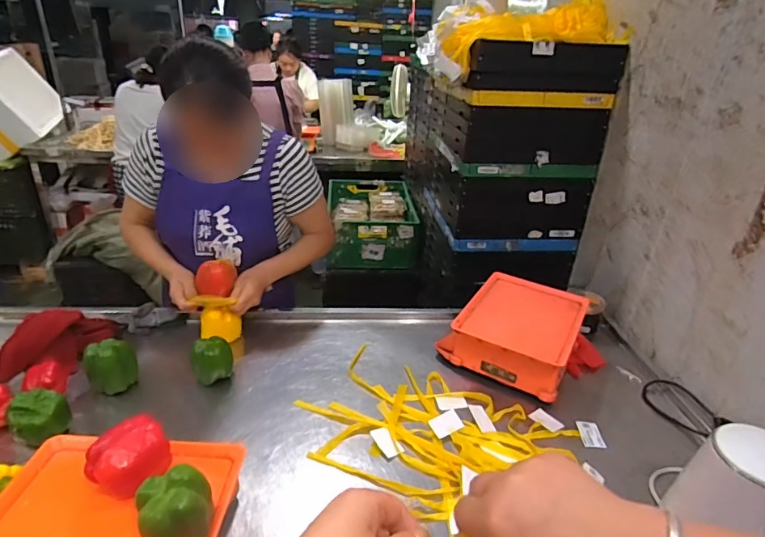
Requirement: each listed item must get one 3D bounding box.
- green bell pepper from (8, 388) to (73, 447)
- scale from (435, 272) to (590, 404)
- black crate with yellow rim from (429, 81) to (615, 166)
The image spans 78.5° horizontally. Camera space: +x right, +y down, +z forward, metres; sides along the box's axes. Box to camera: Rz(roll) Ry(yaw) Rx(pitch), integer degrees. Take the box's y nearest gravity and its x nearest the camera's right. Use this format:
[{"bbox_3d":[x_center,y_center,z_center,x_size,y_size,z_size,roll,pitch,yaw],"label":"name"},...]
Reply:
[{"bbox_3d":[-0.611,0.264,0.836,0.076,0.067,0.088,27,34,37],"label":"green bell pepper"},{"bbox_3d":[0.296,0.143,1.074,0.274,0.129,0.279,18,30,26],"label":"scale"},{"bbox_3d":[0.411,-0.495,1.524,0.397,0.192,0.537,1,27,-7],"label":"black crate with yellow rim"}]

